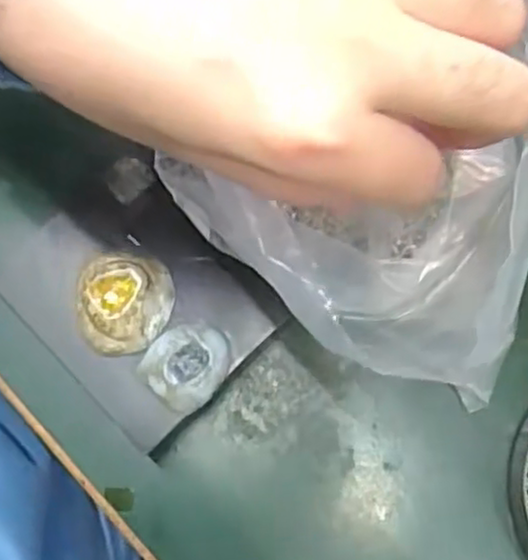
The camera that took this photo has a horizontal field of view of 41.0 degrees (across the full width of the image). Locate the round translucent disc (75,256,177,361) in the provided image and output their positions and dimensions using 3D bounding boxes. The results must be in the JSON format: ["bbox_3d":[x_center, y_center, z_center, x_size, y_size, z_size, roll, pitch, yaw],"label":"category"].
[{"bbox_3d":[-0.058,0.010,0.290,0.037,0.012,0.041,15,77,5],"label":"round translucent disc"}]

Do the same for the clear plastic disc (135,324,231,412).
[{"bbox_3d":[-0.031,0.034,0.287,0.030,0.007,0.035,41,79,8],"label":"clear plastic disc"}]

